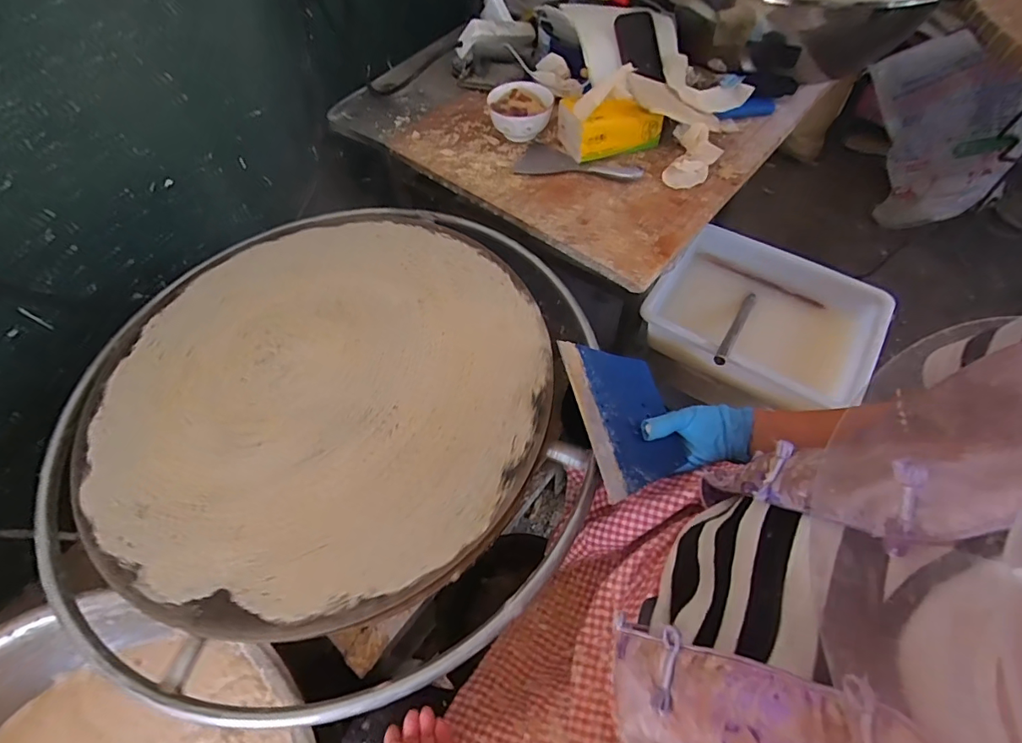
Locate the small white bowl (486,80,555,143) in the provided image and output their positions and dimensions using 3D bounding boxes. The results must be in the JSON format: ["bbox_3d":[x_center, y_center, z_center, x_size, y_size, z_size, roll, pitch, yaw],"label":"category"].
[{"bbox_3d":[0.018,-0.475,0.876,0.119,0.065,0.130,3,59,4],"label":"small white bowl"}]

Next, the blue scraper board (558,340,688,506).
[{"bbox_3d":[0.133,0.046,0.554,0.112,0.008,0.184,-4,63,-21],"label":"blue scraper board"}]

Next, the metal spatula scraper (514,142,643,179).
[{"bbox_3d":[0.121,-0.375,0.837,0.214,0.019,0.096,10,58,9],"label":"metal spatula scraper"}]

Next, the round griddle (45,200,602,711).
[{"bbox_3d":[-0.231,0.025,0.616,0.644,0.058,0.676,-1,57,2],"label":"round griddle"}]

